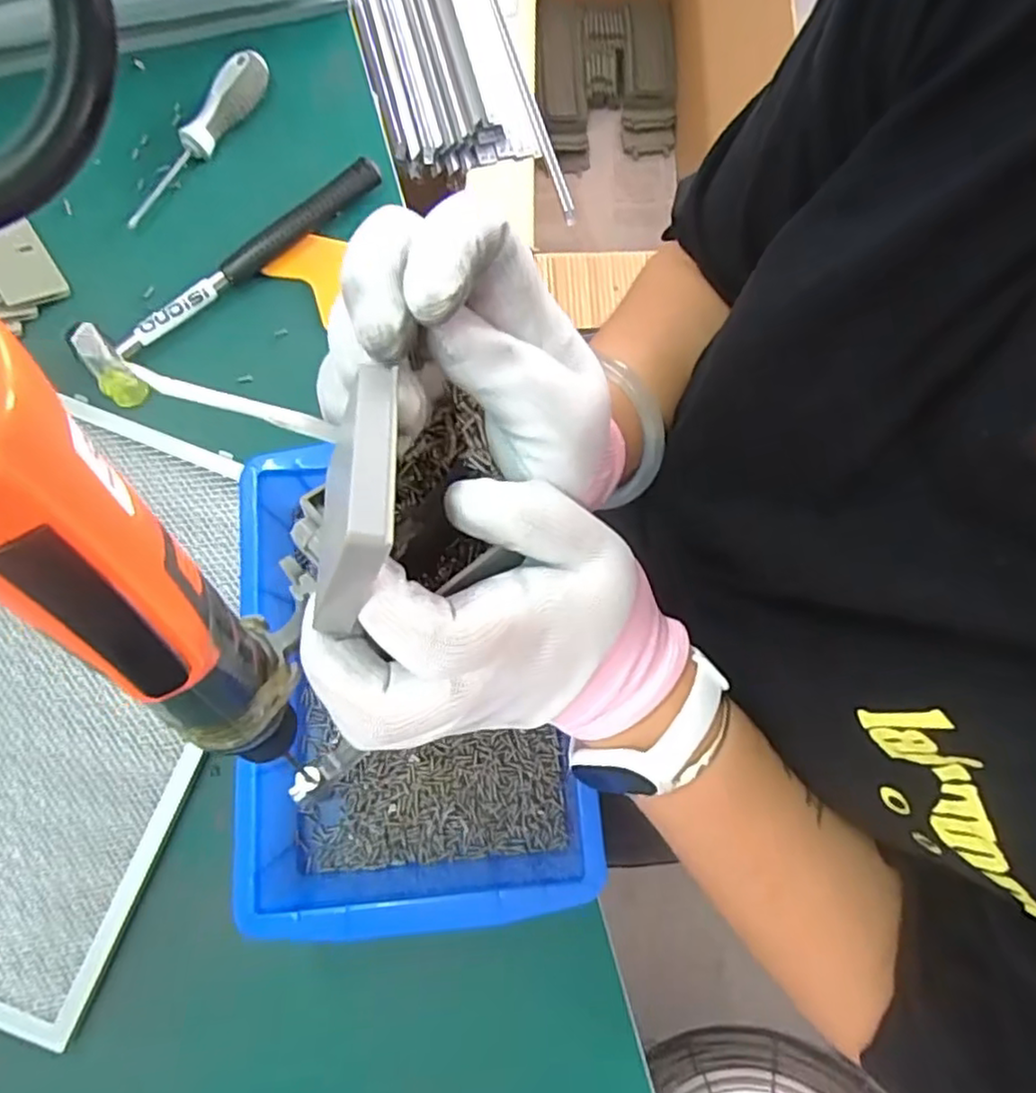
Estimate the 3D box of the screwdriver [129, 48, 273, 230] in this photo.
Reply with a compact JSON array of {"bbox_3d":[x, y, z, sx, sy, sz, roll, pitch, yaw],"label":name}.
[{"bbox_3d":[-0.232,-0.296,0.492,0.020,0.035,0.156,33,80,7],"label":"screwdriver"}]

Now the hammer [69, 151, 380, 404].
[{"bbox_3d":[-0.203,-0.198,0.474,0.240,0.021,0.064,-44,81,-8],"label":"hammer"}]

